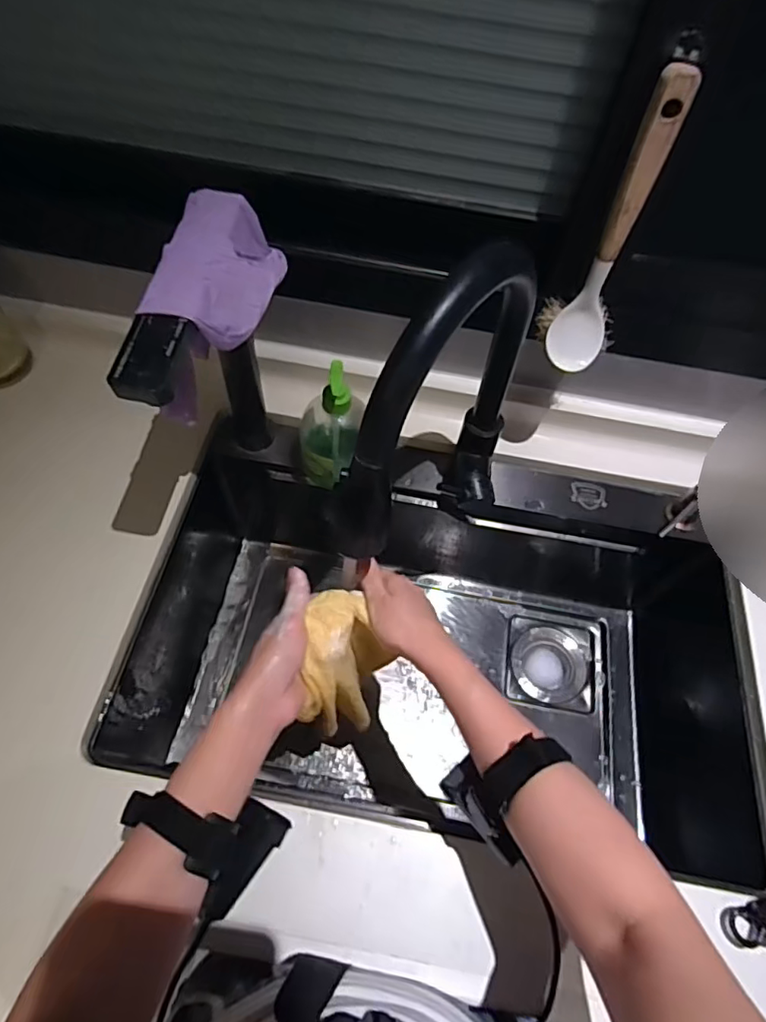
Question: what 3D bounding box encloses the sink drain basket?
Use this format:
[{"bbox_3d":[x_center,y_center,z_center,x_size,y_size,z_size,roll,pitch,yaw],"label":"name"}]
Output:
[{"bbox_3d":[0.248,0.238,0.856,0.131,0.072,0.135,12,60,2],"label":"sink drain basket"}]

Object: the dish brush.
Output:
[{"bbox_3d":[0.199,-0.231,0.484,0.071,0.238,0.058,26,62,10],"label":"dish brush"}]

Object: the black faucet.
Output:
[{"bbox_3d":[0.057,-0.065,0.476,0.059,0.314,0.249,36,64,15],"label":"black faucet"}]

